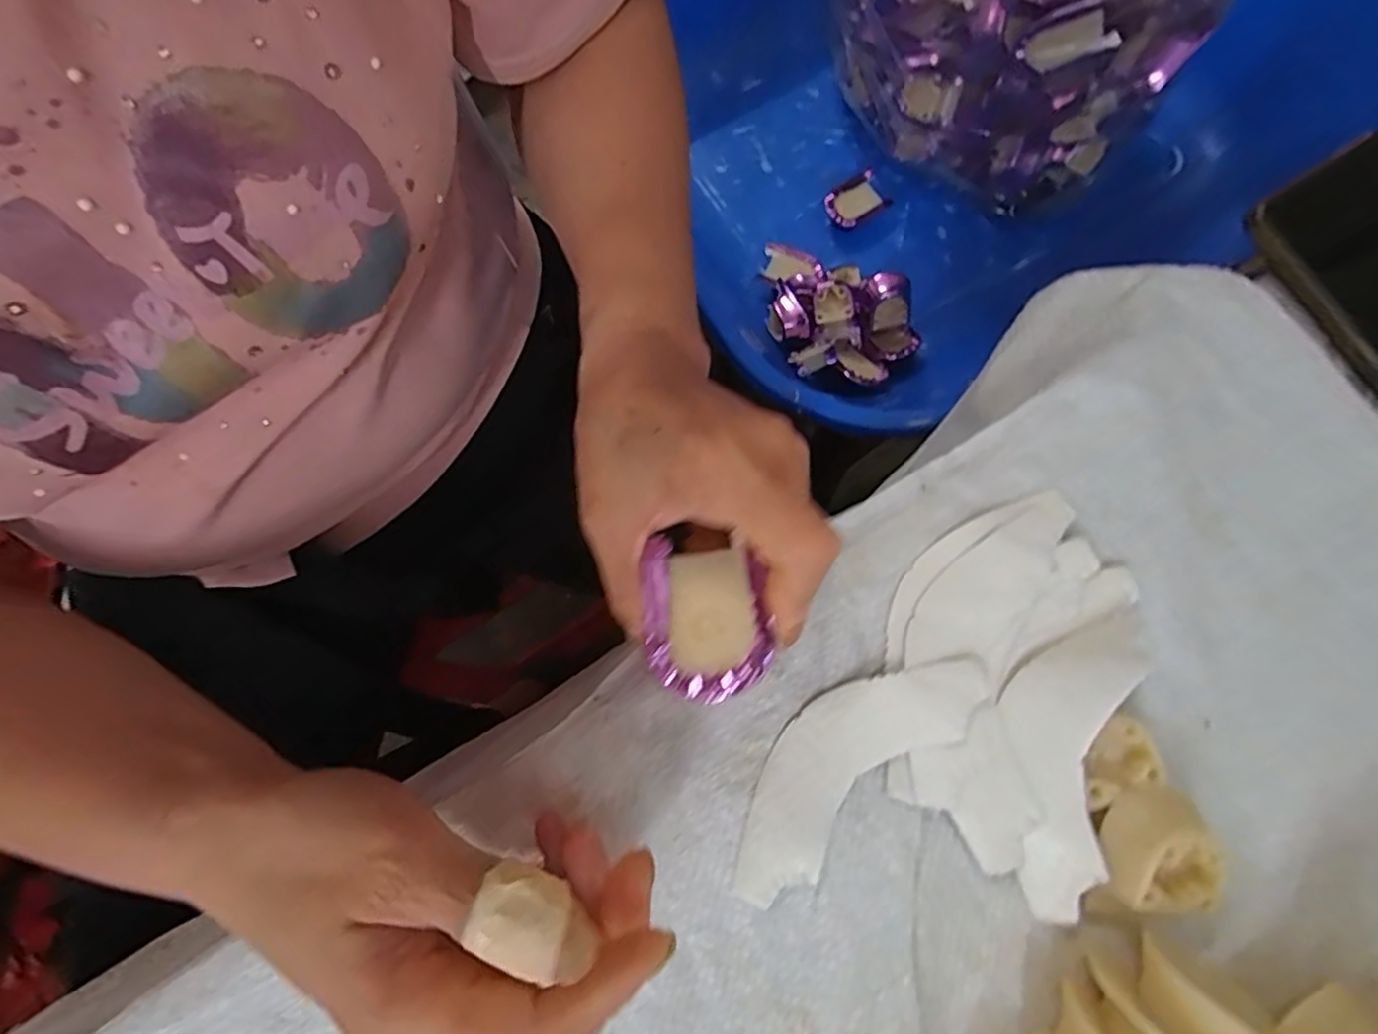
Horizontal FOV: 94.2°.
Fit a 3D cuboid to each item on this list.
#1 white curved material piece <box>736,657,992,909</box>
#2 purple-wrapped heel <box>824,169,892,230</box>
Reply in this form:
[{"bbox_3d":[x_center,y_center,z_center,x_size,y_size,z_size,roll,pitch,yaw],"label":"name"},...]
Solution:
[{"bbox_3d":[0.056,0.089,0.234,0.114,0.012,0.041,-44,82,-7],"label":"white curved material piece"},{"bbox_3d":[0.144,-0.274,0.557,0.052,0.020,0.039,-37,80,-6],"label":"purple-wrapped heel"}]

